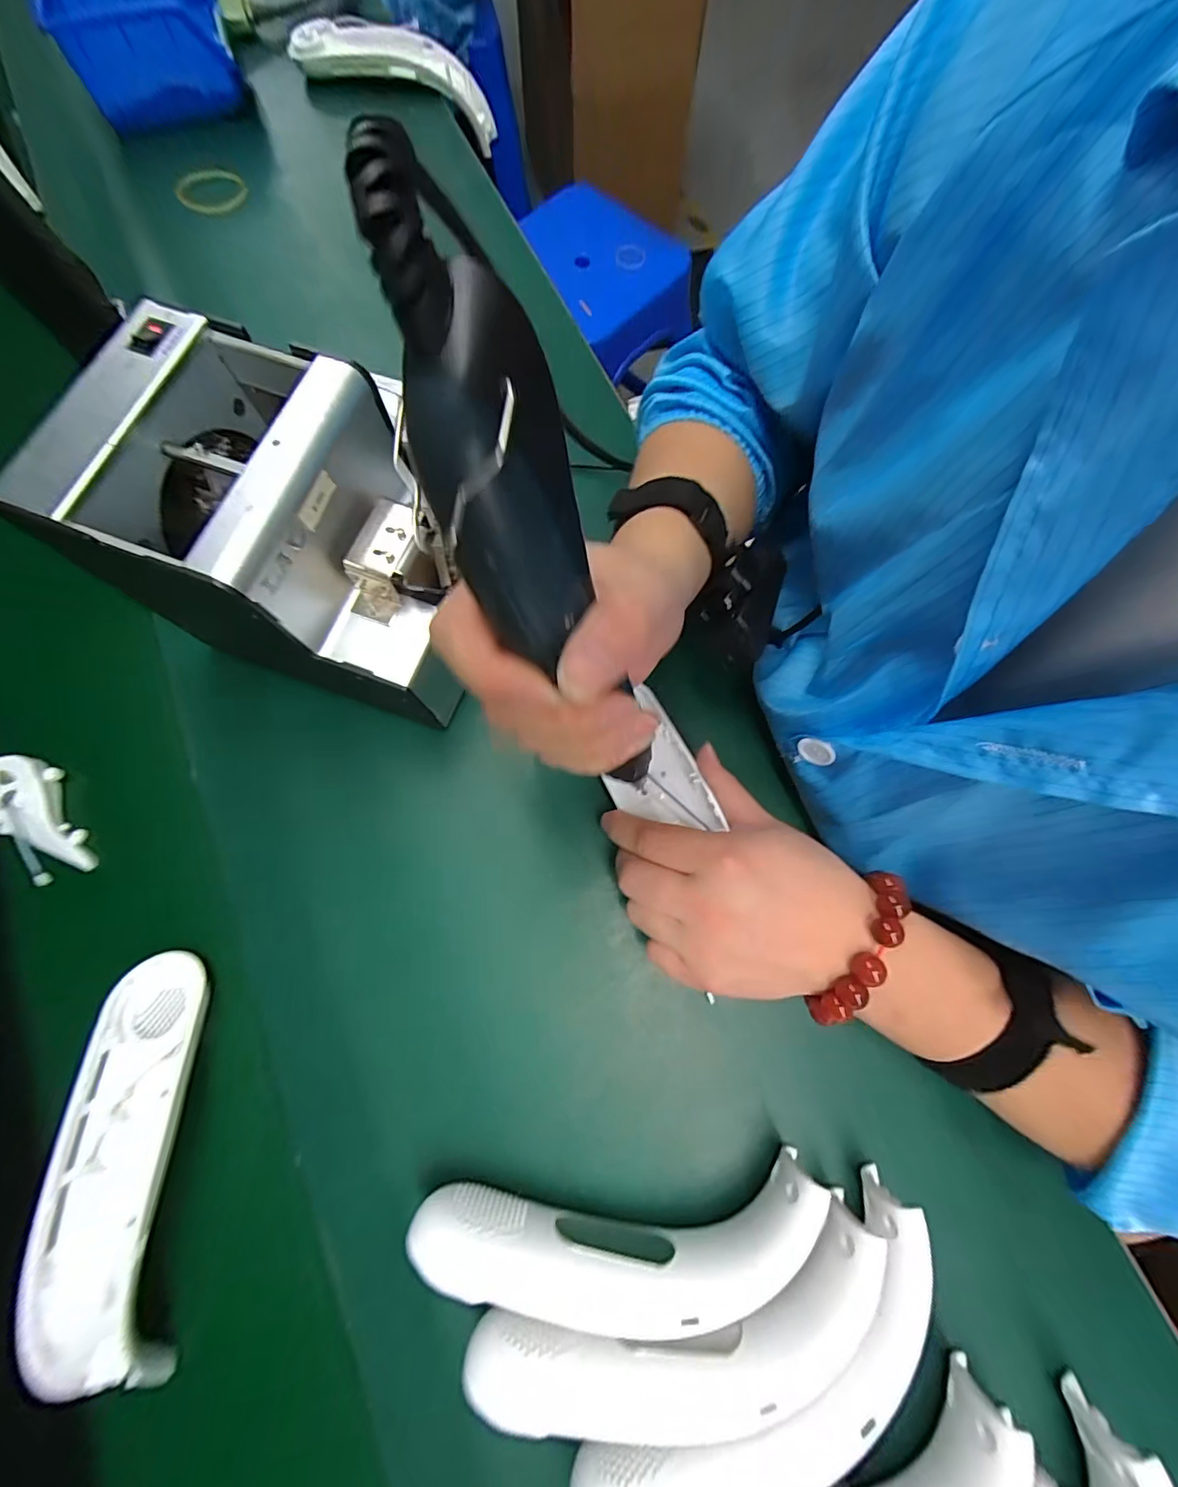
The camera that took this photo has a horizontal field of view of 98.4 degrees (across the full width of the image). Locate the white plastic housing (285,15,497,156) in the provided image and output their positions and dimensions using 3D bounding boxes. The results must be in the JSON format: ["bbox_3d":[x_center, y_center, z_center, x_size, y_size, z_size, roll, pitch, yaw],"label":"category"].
[{"bbox_3d":[-0.194,-0.672,0.511,0.190,0.071,0.036,4,73,-13],"label":"white plastic housing"}]

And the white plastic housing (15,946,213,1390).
[{"bbox_3d":[-0.247,0.220,0.267,0.047,0.043,0.195,-5,73,-2],"label":"white plastic housing"}]

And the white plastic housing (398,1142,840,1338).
[{"bbox_3d":[0.016,0.247,0.252,0.194,0.051,0.046,-3,73,-2],"label":"white plastic housing"}]

